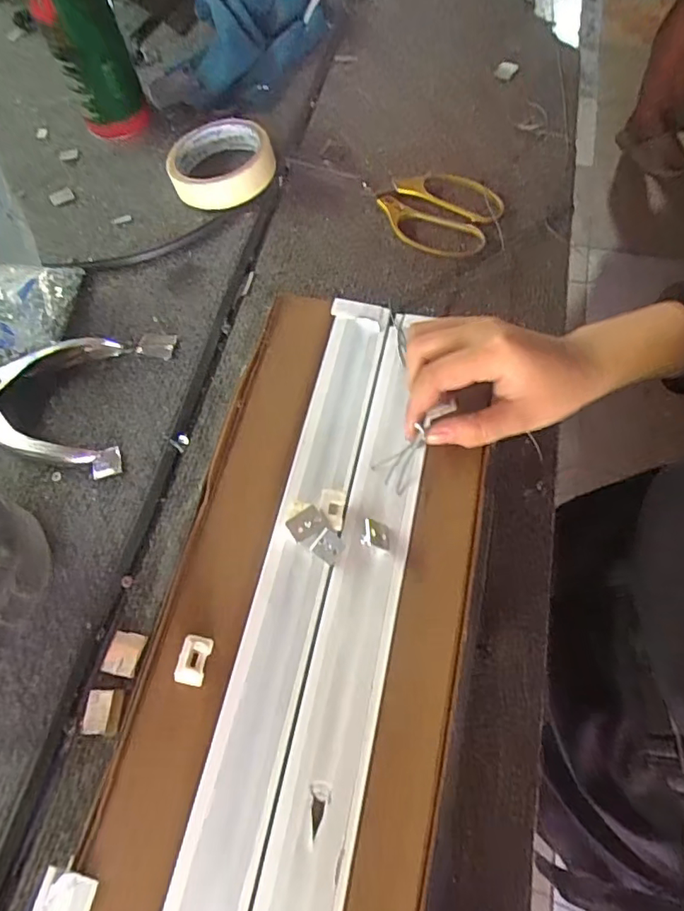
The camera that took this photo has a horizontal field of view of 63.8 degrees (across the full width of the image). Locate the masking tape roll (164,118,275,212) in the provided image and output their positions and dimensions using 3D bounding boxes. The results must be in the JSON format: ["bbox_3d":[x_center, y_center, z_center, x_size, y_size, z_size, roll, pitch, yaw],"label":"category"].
[{"bbox_3d":[-0.105,-0.259,0.488,0.086,0.034,0.086,-1,64,-1],"label":"masking tape roll"}]

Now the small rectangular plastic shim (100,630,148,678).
[{"bbox_3d":[-0.128,0.116,0.322,0.020,0.004,0.024,12,65,5],"label":"small rectangular plastic shim"}]

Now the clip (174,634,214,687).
[{"bbox_3d":[-0.080,0.111,0.298,0.015,0.005,0.025,11,65,5],"label":"clip"}]

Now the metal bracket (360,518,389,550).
[{"bbox_3d":[0.020,0.046,0.321,0.016,0.015,0.015,1,64,0],"label":"metal bracket"}]

